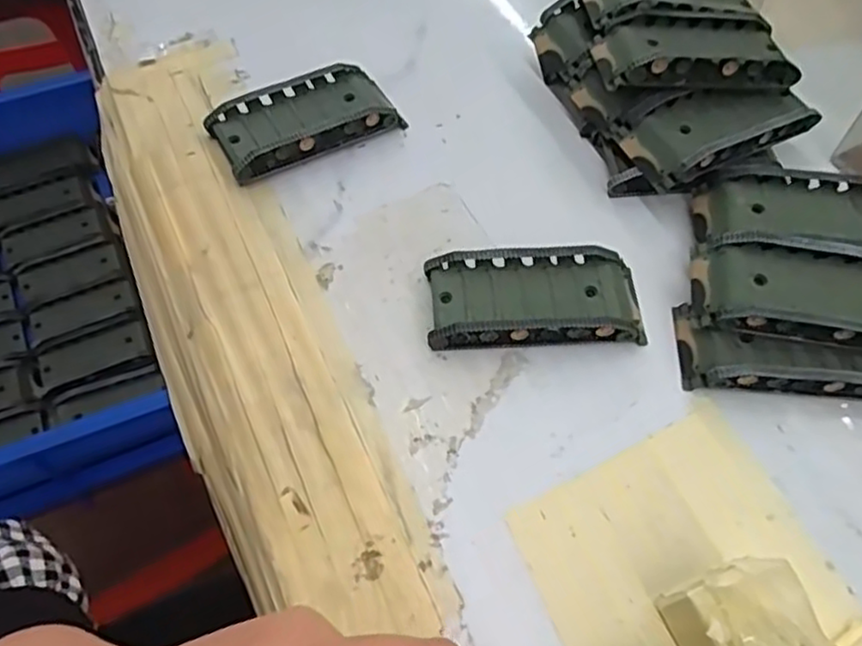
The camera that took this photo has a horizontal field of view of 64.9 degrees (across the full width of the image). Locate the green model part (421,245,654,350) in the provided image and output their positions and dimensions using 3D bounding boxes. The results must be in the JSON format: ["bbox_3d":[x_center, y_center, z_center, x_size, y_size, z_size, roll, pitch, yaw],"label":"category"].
[{"bbox_3d":[0.048,-0.011,0.310,0.096,0.019,0.044,-1,60,-1],"label":"green model part"}]

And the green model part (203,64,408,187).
[{"bbox_3d":[-0.066,-0.108,0.362,0.095,0.021,0.042,-25,64,-16],"label":"green model part"}]

